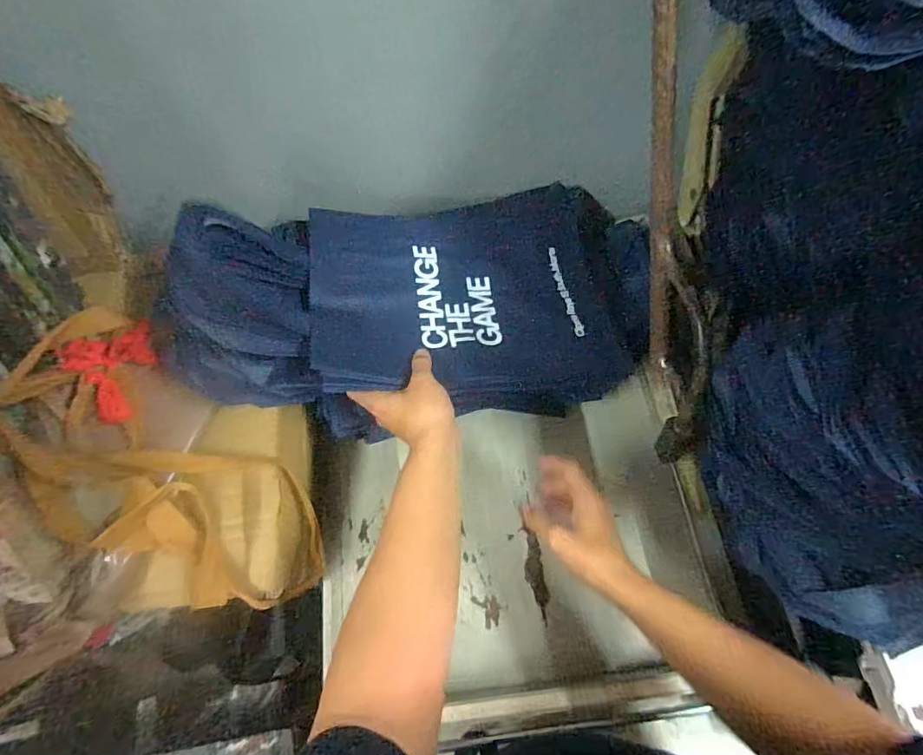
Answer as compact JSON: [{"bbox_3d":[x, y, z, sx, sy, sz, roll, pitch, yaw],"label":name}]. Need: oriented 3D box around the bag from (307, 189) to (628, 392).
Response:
[{"bbox_3d":[0.007,-0.110,0.591,0.356,0.032,0.274,-4,65,-10],"label":"bag"}]

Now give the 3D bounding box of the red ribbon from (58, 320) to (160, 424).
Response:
[{"bbox_3d":[-0.372,-0.004,0.532,0.084,0.015,0.105,-22,77,-31],"label":"red ribbon"}]

